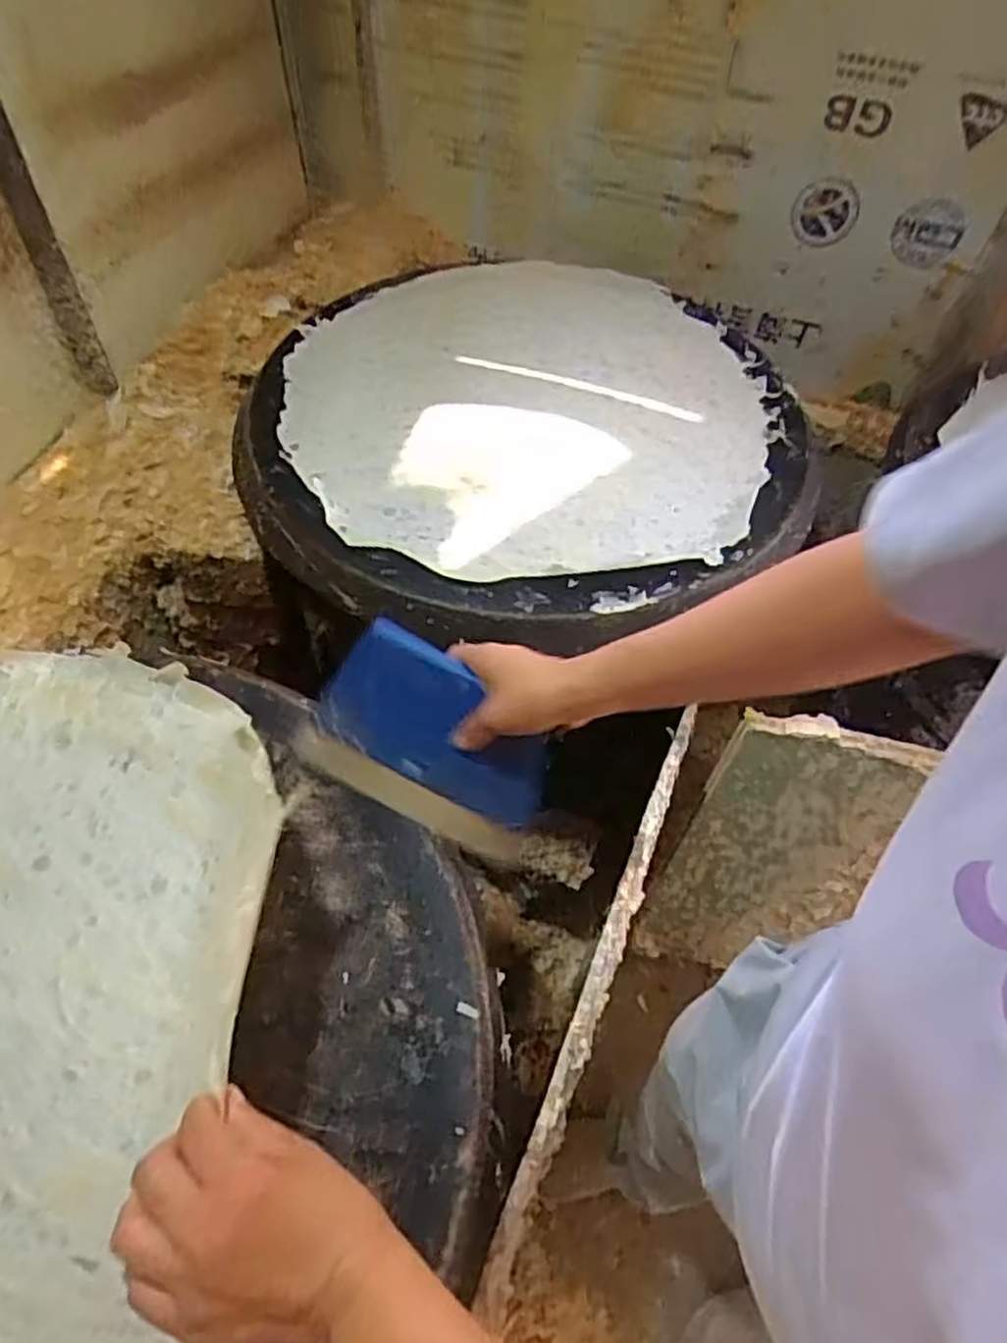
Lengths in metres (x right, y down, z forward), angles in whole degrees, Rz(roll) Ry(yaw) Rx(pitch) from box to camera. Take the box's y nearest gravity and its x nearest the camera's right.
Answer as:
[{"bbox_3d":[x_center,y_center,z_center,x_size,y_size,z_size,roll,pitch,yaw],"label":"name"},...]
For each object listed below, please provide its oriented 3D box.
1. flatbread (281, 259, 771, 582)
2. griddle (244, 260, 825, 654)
[{"bbox_3d":[0.031,-0.300,0.863,0.533,0.060,0.489,-4,56,-7],"label":"flatbread"},{"bbox_3d":[0.033,-0.270,0.855,0.613,0.097,0.553,-21,59,-18],"label":"griddle"}]

